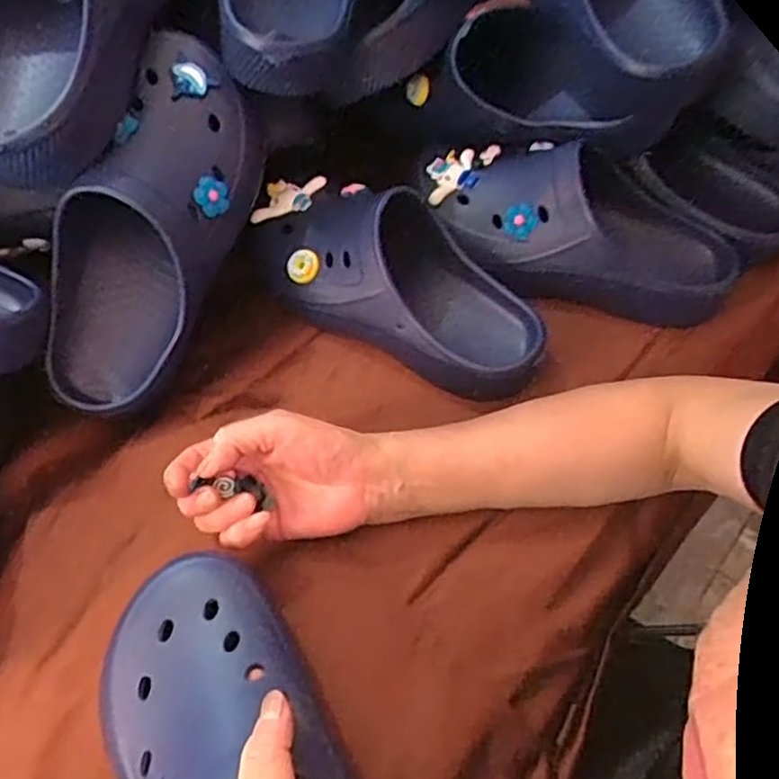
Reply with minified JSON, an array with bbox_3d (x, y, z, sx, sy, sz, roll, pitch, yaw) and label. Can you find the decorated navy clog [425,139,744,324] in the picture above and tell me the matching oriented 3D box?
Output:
[{"bbox_3d":[0.143,-0.131,0.555,0.244,0.072,0.113,8,58,5],"label":"decorated navy clog"}]

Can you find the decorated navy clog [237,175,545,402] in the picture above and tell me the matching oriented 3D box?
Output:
[{"bbox_3d":[0.001,-0.084,0.523,0.237,0.082,0.098,30,63,18],"label":"decorated navy clog"}]

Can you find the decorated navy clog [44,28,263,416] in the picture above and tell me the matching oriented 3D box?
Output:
[{"bbox_3d":[-0.156,-0.106,0.487,0.098,0.118,0.249,26,98,16],"label":"decorated navy clog"}]

